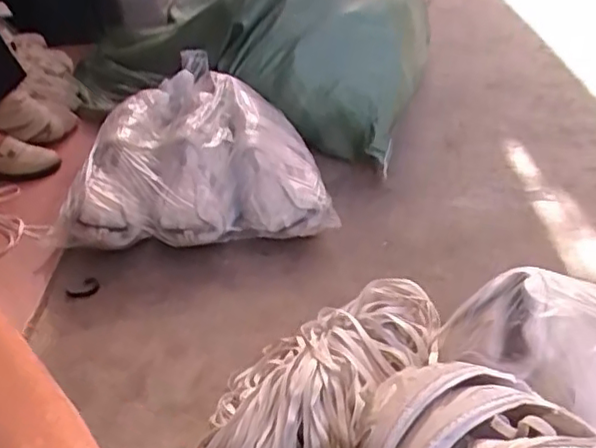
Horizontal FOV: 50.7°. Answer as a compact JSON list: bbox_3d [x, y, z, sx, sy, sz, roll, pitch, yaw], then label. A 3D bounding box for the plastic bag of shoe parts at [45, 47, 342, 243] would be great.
[{"bbox_3d":[-0.218,-0.156,1.295,0.505,0.186,0.487,-6,36,1],"label":"plastic bag of shoe parts"}]

